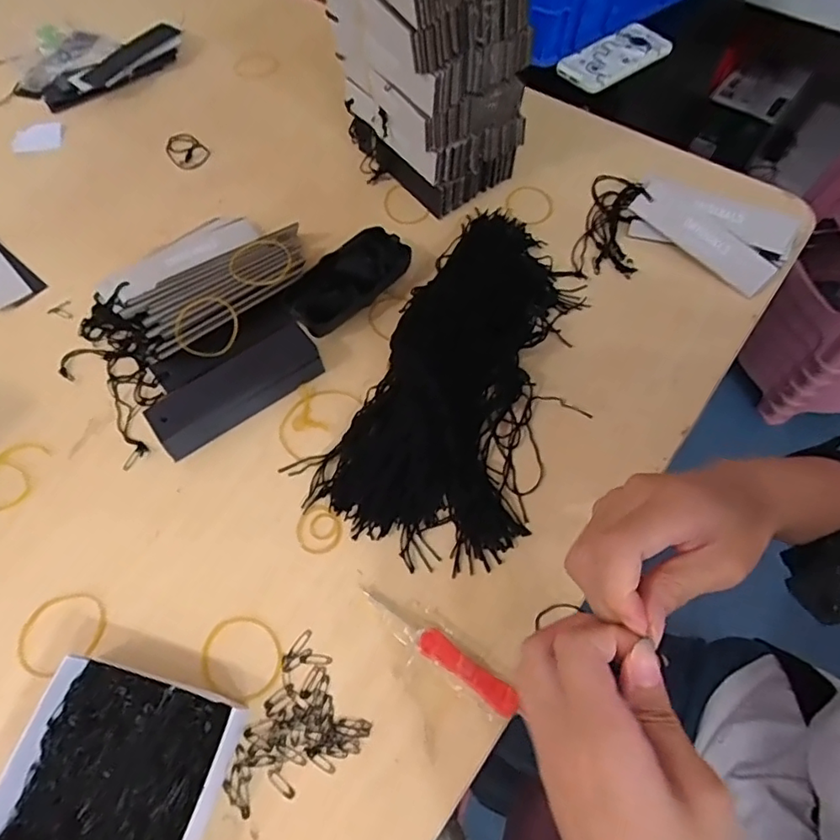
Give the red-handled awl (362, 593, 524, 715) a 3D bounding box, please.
[{"bbox_3d":[0.011,0.136,0.333,0.106,0.005,0.015,33,67,17],"label":"red-handled awl"}]

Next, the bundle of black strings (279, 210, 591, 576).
[{"bbox_3d":[0.045,-0.039,0.422,0.152,0.018,0.292,27,65,14],"label":"bundle of black strings"}]

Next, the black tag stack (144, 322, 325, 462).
[{"bbox_3d":[-0.133,-0.022,0.409,0.123,0.025,0.045,-37,67,-17],"label":"black tag stack"}]

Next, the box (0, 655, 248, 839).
[{"bbox_3d":[-0.162,0.189,0.297,0.107,0.025,0.097,13,63,8],"label":"box"}]

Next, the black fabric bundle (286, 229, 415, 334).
[{"bbox_3d":[-0.059,-0.112,0.457,0.048,0.028,0.108,38,69,19],"label":"black fabric bundle"}]

